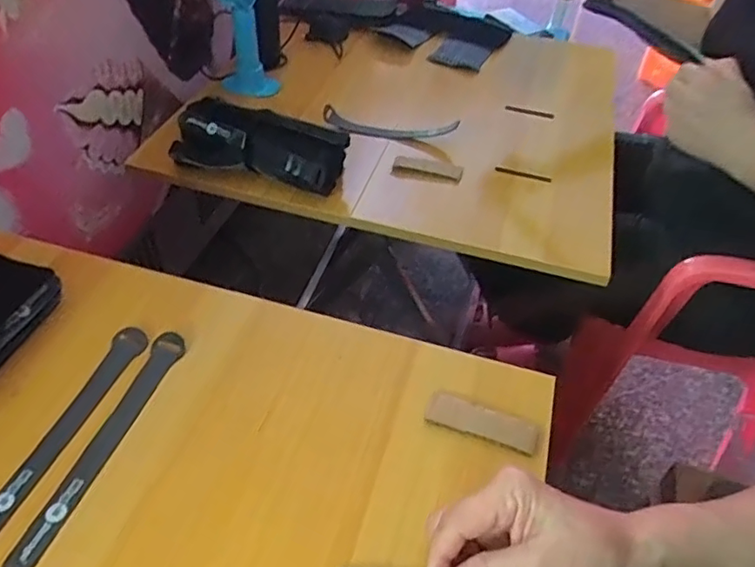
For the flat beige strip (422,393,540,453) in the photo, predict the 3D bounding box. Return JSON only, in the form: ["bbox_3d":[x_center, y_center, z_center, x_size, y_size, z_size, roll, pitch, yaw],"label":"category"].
[{"bbox_3d":[0.081,0.106,0.453,0.084,0.010,0.027,18,47,12],"label":"flat beige strip"}]

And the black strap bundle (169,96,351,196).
[{"bbox_3d":[-0.142,-0.165,0.695,0.195,0.066,0.068,18,47,11],"label":"black strap bundle"}]

